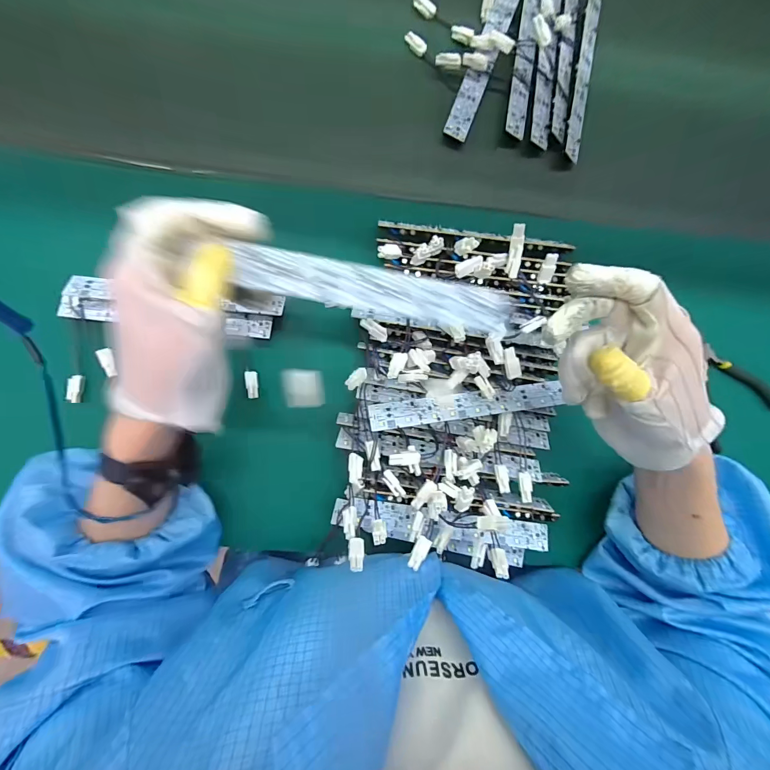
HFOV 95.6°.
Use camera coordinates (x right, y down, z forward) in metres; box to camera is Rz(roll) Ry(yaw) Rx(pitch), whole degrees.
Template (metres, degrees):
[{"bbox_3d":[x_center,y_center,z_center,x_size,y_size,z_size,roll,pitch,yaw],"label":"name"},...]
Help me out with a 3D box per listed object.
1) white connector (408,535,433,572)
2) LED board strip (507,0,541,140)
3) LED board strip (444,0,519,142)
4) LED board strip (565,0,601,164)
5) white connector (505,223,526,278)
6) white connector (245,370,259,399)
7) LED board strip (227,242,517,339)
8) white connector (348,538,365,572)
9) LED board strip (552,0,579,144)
[{"bbox_3d":[0.026,0.127,0.264,0.011,0.004,0.025,41,52,-1],"label":"white connector"},{"bbox_3d":[0.148,-0.352,0.365,0.020,0.009,0.179,8,87,-3],"label":"LED board strip"},{"bbox_3d":[0.105,-0.344,0.367,0.024,0.007,0.184,21,86,-2],"label":"LED board strip"},{"bbox_3d":[0.211,-0.330,0.369,0.017,0.005,0.183,9,86,-3],"label":"LED board strip"},{"bbox_3d":[0.109,-0.111,0.291,0.009,0.009,0.042,3,105,-4],"label":"white connector"},{"bbox_3d":[-0.128,-0.001,0.334,0.013,0.004,0.026,-6,87,-4],"label":"white connector"},{"bbox_3d":[-0.003,-0.056,0.209,0.164,0.006,0.026,10,111,-8],"label":"LED board strip"},{"bbox_3d":[-0.020,0.120,0.247,0.011,0.026,0.004,1,120,-4],"label":"white connector"},{"bbox_3d":[0.193,-0.353,0.370,0.018,0.005,0.187,7,87,-3],"label":"LED board strip"}]

